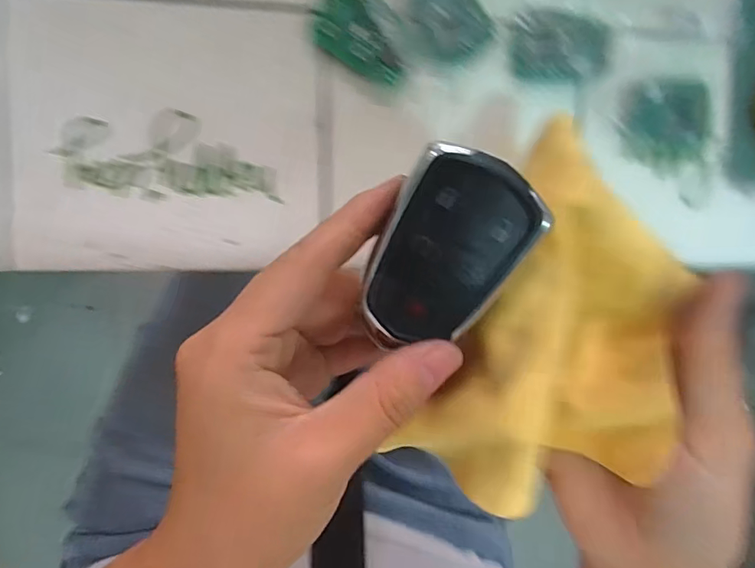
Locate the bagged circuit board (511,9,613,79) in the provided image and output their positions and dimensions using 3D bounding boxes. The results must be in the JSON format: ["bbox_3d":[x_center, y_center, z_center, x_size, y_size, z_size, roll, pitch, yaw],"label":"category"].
[{"bbox_3d":[0.079,-0.103,0.206,0.044,0.004,0.029,-3,94,-9],"label":"bagged circuit board"}]

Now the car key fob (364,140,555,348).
[{"bbox_3d":[0.020,-0.010,0.147,0.041,0.015,0.059,34,103,-5],"label":"car key fob"}]

